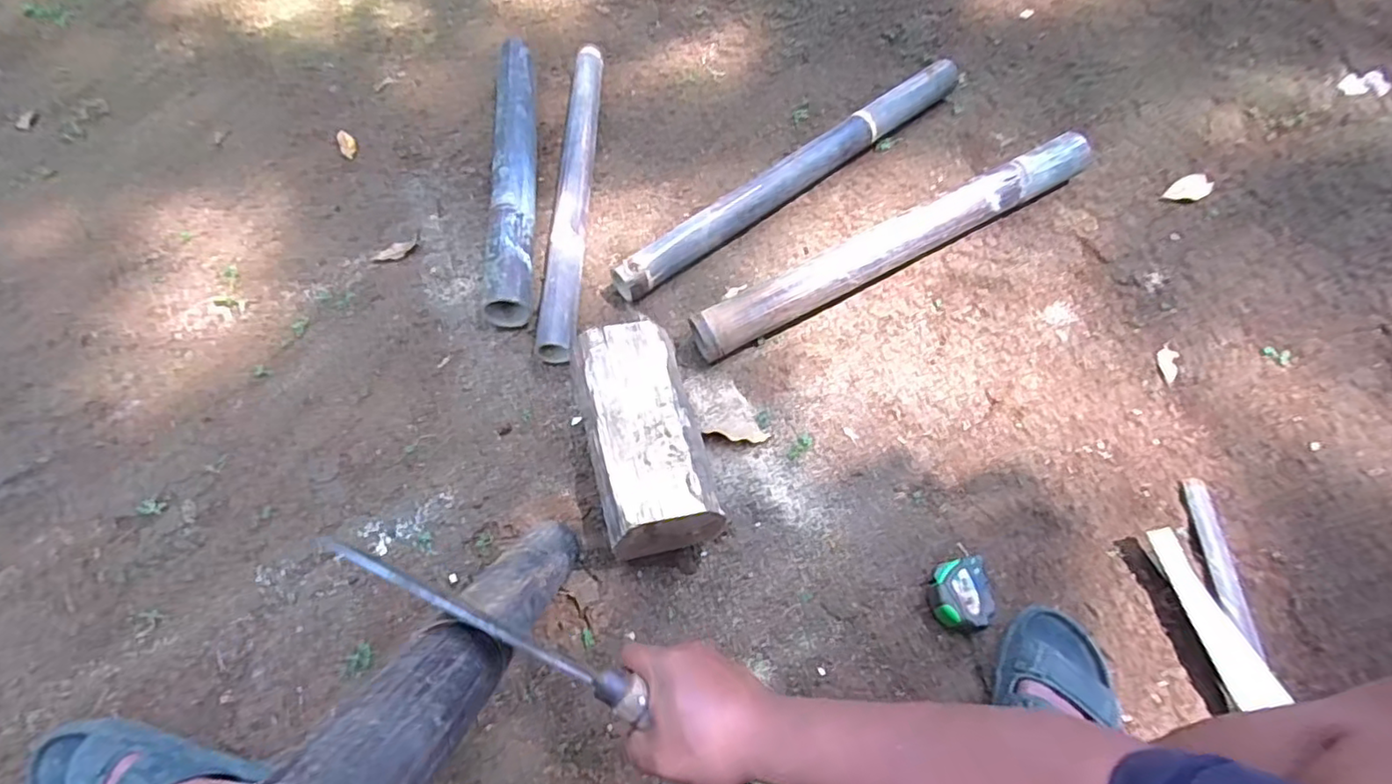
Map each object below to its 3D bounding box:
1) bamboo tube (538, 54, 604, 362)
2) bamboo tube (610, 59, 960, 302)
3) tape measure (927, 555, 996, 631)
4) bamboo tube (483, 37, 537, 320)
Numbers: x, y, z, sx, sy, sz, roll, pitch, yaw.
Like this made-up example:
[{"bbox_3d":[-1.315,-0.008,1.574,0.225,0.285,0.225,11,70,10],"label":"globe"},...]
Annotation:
[{"bbox_3d":[-0.200,-0.337,1.030,0.061,0.057,0.642,0,63,1],"label":"bamboo tube"},{"bbox_3d":[0.174,-0.364,1.030,0.734,0.067,0.063,-36,68,-16],"label":"bamboo tube"},{"bbox_3d":[0.306,0.237,0.724,0.073,0.041,0.073,0,63,1],"label":"tape measure"},{"bbox_3d":[-0.297,-0.366,1.033,0.072,0.081,0.576,-6,63,-2],"label":"bamboo tube"}]

